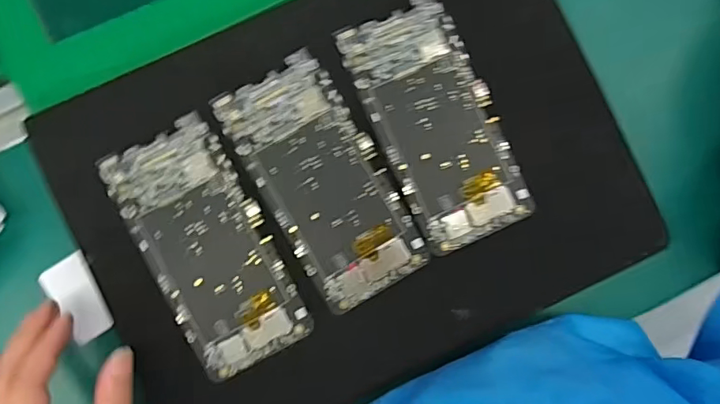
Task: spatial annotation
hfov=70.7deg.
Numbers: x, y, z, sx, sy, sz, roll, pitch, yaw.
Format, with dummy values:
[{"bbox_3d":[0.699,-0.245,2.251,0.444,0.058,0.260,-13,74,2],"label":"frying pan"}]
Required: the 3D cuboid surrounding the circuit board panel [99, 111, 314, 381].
[{"bbox_3d":[-0.094,0.029,0.318,0.071,0.004,0.155,-29,91,-4],"label":"circuit board panel"}]

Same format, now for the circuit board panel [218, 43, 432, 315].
[{"bbox_3d":[-0.023,-0.013,0.318,0.072,0.009,0.153,-31,87,-2],"label":"circuit board panel"}]

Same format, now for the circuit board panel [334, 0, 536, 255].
[{"bbox_3d":[0.050,-0.050,0.325,0.074,0.004,0.153,-25,90,-4],"label":"circuit board panel"}]

